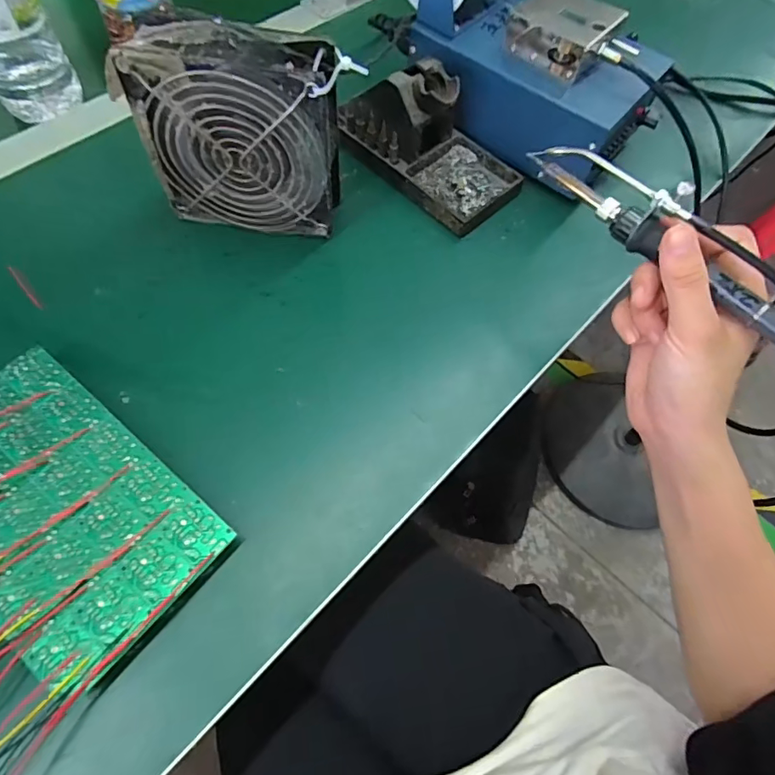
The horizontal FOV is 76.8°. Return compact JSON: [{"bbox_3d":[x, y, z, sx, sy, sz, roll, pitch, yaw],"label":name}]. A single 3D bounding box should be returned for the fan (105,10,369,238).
[{"bbox_3d":[-0.090,-0.162,0.323,0.129,0.121,0.042,7,63,0],"label":"fan"}]

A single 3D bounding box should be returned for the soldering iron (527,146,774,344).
[{"bbox_3d":[0.161,-0.072,0.259,0.023,0.027,0.207,-36,72,-20],"label":"soldering iron"}]

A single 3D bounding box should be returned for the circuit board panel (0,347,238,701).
[{"bbox_3d":[-0.178,0.062,0.262,0.169,0.013,0.099,37,67,14],"label":"circuit board panel"}]

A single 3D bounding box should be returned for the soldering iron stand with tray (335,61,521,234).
[{"bbox_3d":[0.039,-0.193,0.379,0.134,0.075,0.079,39,67,15],"label":"soldering iron stand with tray"}]

